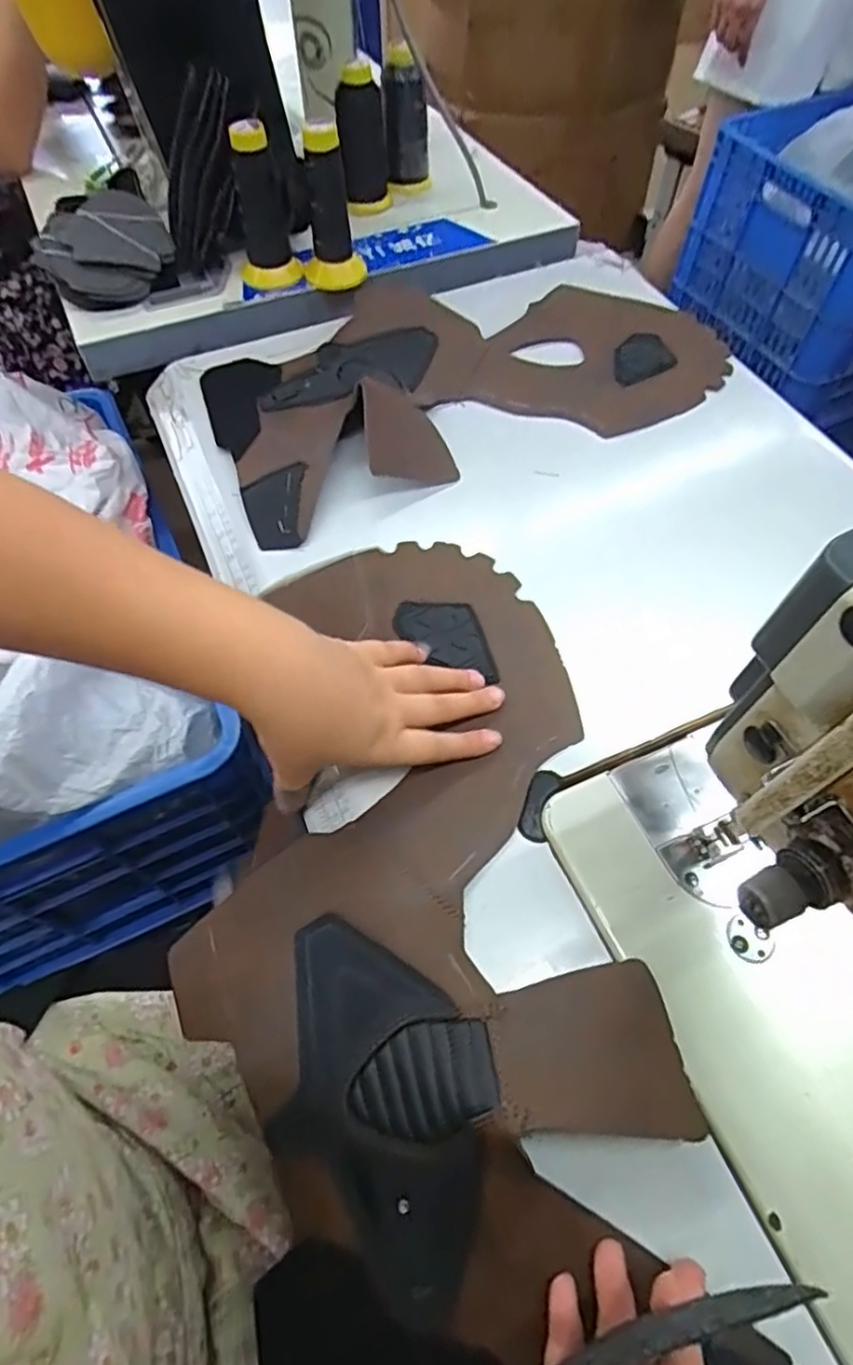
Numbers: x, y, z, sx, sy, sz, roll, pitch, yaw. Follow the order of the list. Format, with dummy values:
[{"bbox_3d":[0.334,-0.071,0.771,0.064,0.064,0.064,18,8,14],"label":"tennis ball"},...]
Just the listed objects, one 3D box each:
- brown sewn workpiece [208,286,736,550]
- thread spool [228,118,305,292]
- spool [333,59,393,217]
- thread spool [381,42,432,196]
[{"bbox_3d":[0.028,-0.291,0.588,0.448,0.033,0.246,-22,61,-13],"label":"brown sewn workpiece"},{"bbox_3d":[-0.159,-0.451,0.623,0.060,0.127,0.061,-18,60,-11],"label":"thread spool"},{"bbox_3d":[-0.068,-0.583,0.702,0.051,0.113,0.059,-5,59,-3],"label":"spool"},{"bbox_3d":[-0.022,-0.620,0.730,0.049,0.118,0.053,-1,58,-1],"label":"thread spool"}]

